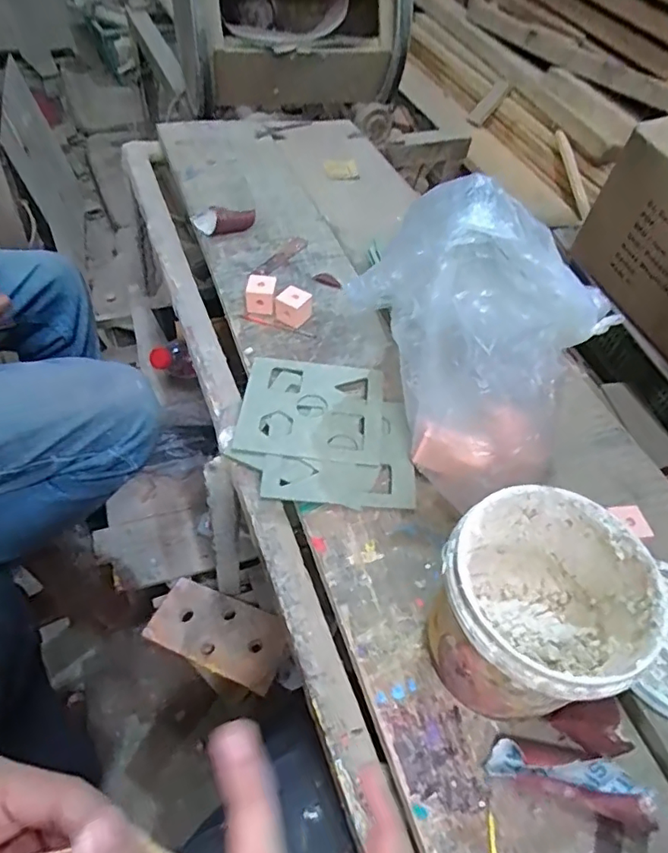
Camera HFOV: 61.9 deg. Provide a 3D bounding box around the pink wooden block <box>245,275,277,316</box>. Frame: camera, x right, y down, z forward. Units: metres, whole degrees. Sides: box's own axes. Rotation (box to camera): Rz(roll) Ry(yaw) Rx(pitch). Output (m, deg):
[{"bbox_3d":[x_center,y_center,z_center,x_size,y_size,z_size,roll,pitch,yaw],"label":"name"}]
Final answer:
[{"bbox_3d":[-0.083,-0.148,0.633,0.032,0.034,0.035,3,50,-3],"label":"pink wooden block"}]

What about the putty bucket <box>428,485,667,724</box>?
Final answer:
[{"bbox_3d":[0.127,0.126,0.372,0.123,0.123,0.116,4,52,-5],"label":"putty bucket"}]

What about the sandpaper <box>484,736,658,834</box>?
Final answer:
[{"bbox_3d":[0.152,0.222,0.358,0.095,0.028,0.034,19,51,10],"label":"sandpaper"}]

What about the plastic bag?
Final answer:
[{"bbox_3d":[0.104,-0.062,0.451,0.190,0.231,0.111,22,53,9],"label":"plastic bag"}]

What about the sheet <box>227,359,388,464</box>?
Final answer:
[{"bbox_3d":[-0.021,-0.019,0.547,0.136,0.005,0.126,4,49,-1],"label":"sheet"}]

